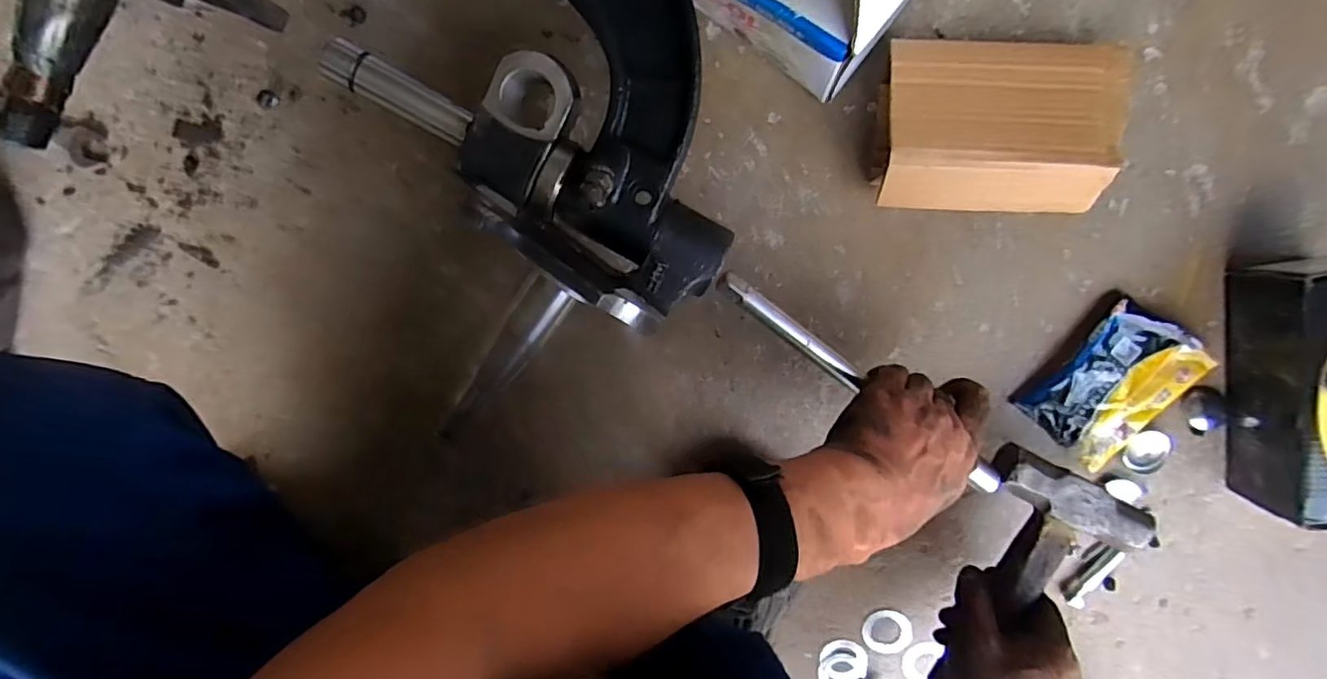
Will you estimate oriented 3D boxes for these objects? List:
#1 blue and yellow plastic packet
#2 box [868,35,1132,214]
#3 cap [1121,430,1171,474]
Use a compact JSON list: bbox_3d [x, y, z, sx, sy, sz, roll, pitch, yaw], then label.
[{"bbox_3d":[0.344,0.034,0.448,0.082,0.018,0.116,40,99,-3],"label":"blue and yellow plastic packet"},{"bbox_3d":[0.233,-0.149,0.415,0.157,0.046,0.114,3,99,3],"label":"box"},{"bbox_3d":[0.378,0.088,0.458,0.035,0.011,0.037,1,99,4],"label":"cap"}]

